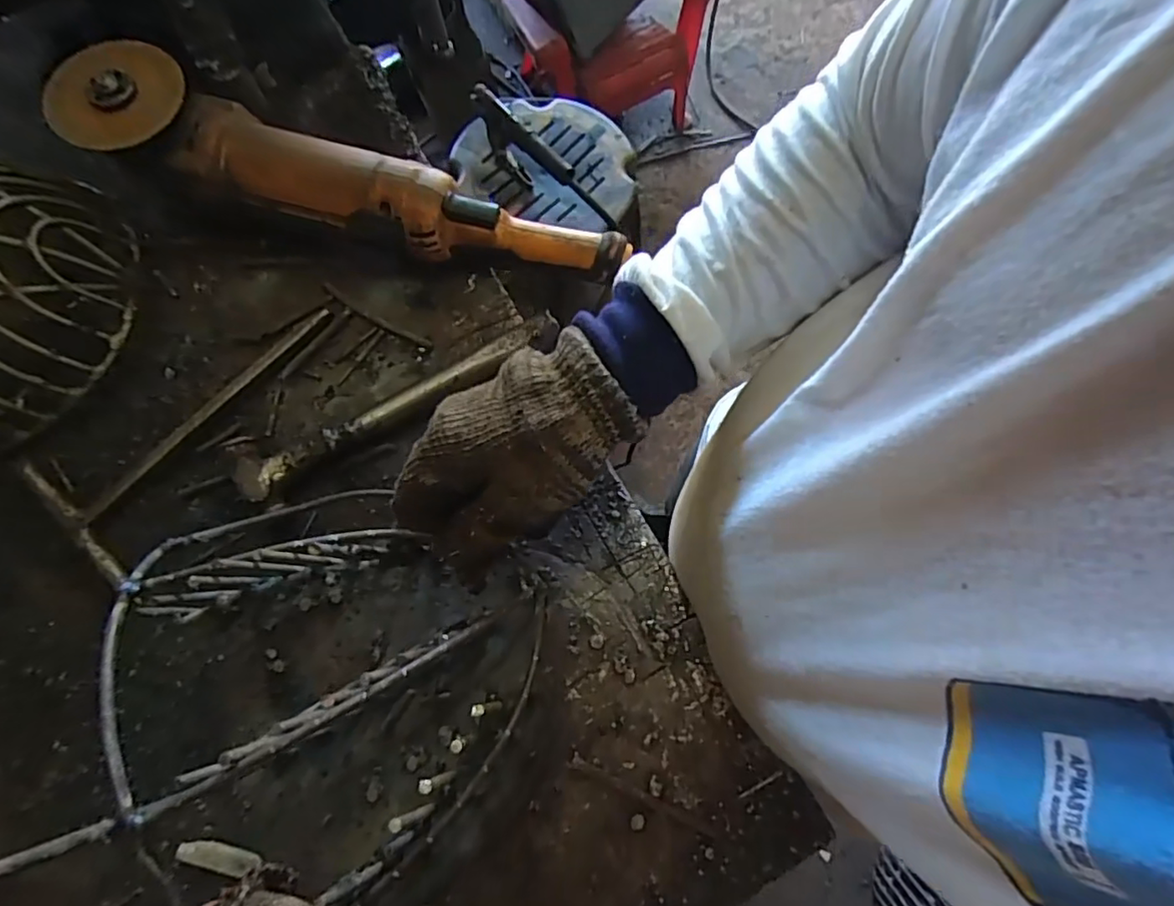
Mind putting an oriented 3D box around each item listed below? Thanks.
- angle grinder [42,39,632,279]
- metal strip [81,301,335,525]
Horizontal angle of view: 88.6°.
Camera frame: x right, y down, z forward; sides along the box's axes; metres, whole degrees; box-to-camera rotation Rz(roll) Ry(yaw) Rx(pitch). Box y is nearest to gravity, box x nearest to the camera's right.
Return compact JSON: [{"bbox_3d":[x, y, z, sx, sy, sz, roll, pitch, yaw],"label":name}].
[{"bbox_3d":[-0.153,-0.176,0.408,0.372,0.090,0.076,17,74,3],"label":"angle grinder"},{"bbox_3d":[-0.259,-0.029,0.419,0.014,0.016,0.206,42,78,11],"label":"metal strip"}]

